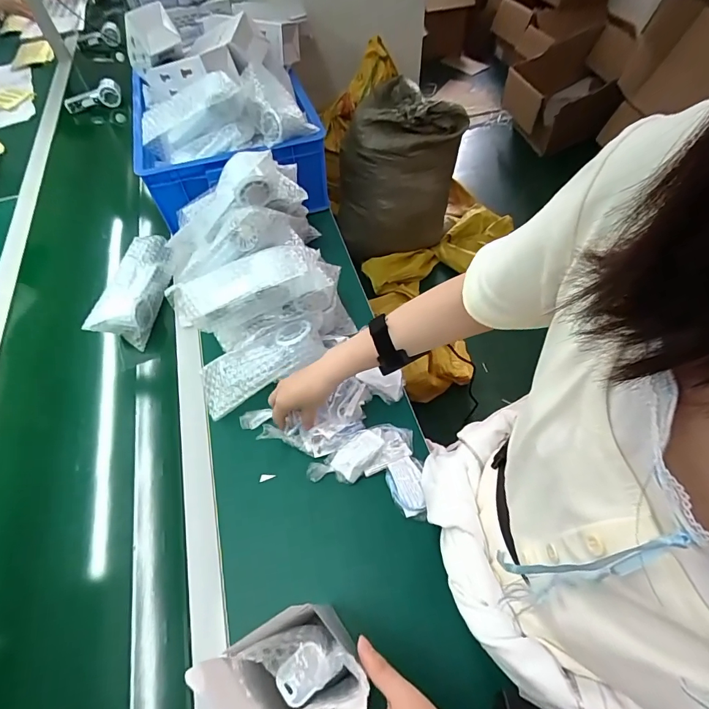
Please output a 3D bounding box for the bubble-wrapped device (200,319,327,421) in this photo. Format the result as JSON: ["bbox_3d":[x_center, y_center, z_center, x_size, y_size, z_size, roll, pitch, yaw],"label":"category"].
[{"bbox_3d":[-0.141,0.015,0.615,0.187,0.035,0.083,-29,58,2],"label":"bubble-wrapped device"}]

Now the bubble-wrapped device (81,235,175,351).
[{"bbox_3d":[-0.381,-0.116,0.734,0.077,0.068,0.201,9,56,9],"label":"bubble-wrapped device"}]

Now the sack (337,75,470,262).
[{"bbox_3d":[0.160,-0.750,1.697,0.462,0.543,0.427,-6,55,-2],"label":"sack"}]

